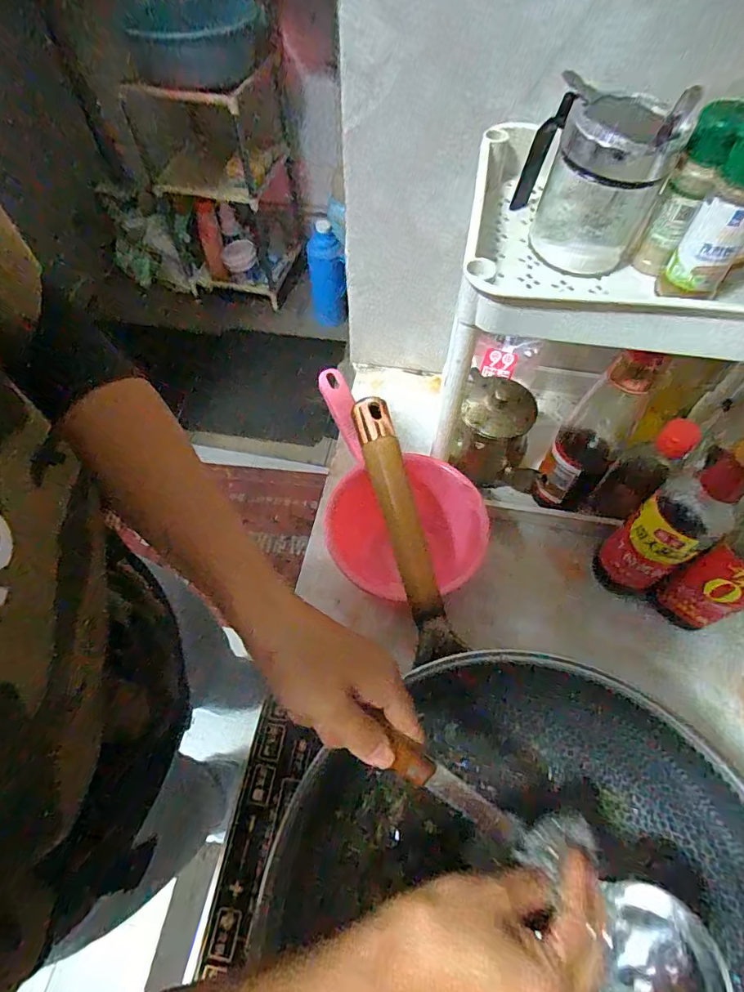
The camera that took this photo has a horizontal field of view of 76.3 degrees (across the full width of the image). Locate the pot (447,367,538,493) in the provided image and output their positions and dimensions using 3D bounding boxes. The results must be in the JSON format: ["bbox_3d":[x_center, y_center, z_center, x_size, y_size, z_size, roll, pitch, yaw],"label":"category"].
[{"bbox_3d":[0.143,-0.072,0.538,0.102,0.111,0.073,17,61,8],"label":"pot"}]

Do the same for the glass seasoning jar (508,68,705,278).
[{"bbox_3d":[0.161,-0.240,0.349,0.090,0.099,0.090,0,60,-1],"label":"glass seasoning jar"}]

